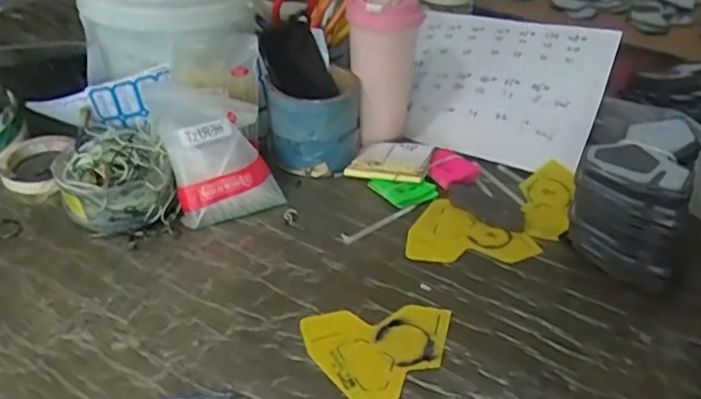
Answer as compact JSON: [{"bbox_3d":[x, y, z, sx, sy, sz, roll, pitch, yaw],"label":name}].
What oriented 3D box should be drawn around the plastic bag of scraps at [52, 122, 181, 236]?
[{"bbox_3d":[-0.258,-0.024,0.692,0.107,0.081,0.126,-17,40,-25],"label":"plastic bag of scraps"}]

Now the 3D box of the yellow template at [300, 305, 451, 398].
[{"bbox_3d":[0.029,0.132,0.551,0.128,0.005,0.098,-4,36,-9],"label":"yellow template"}]

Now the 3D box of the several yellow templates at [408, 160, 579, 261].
[{"bbox_3d":[0.162,0.024,0.692,0.215,0.016,0.105,-15,48,-14],"label":"several yellow templates"}]

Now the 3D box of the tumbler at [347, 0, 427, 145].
[{"bbox_3d":[0.038,-0.161,0.766,0.085,0.181,0.069,2,36,0],"label":"tumbler"}]

